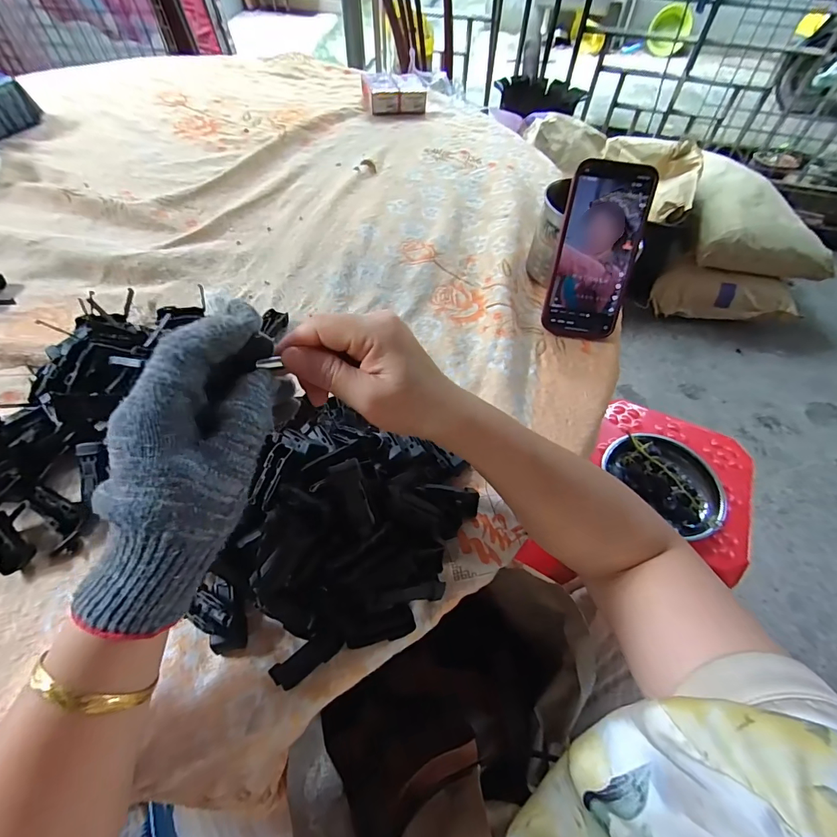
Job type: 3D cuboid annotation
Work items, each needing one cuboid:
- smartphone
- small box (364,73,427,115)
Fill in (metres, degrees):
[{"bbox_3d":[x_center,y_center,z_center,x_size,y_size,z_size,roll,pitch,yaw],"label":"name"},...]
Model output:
[{"bbox_3d":[0.176,-0.163,0.416,0.078,0.160,0.009,9,21,4],"label":"smartphone"},{"bbox_3d":[-0.041,-0.566,0.734,0.103,0.038,0.070,-10,57,-8],"label":"small box"}]

